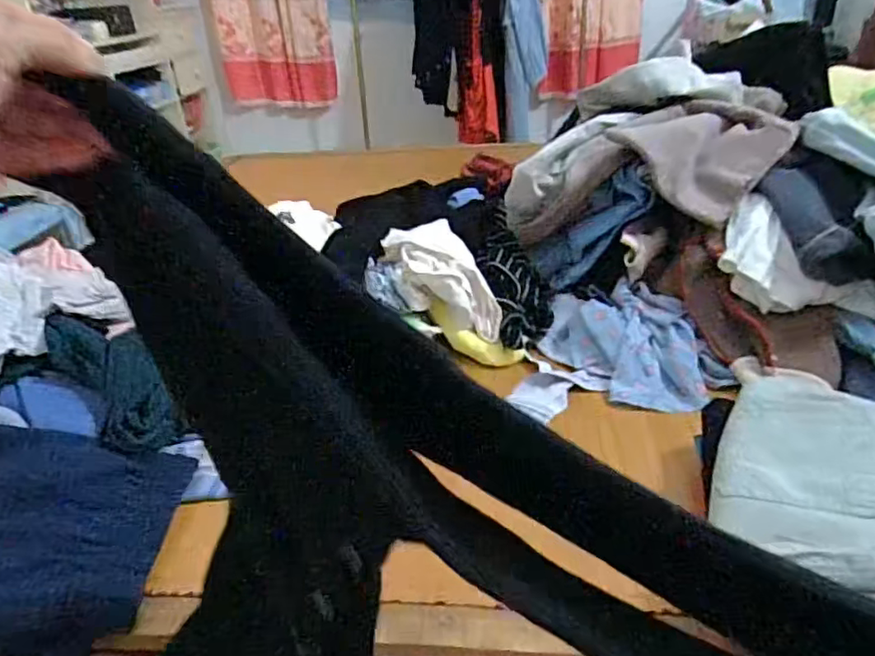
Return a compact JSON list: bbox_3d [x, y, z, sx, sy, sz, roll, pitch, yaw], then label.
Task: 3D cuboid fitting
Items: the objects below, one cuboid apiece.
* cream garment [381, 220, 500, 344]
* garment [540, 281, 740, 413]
[{"bbox_3d":[-0.006,-0.068,0.905,0.129,0.124,0.181,-17,32,-22],"label":"cream garment"},{"bbox_3d":[0.264,0.015,0.853,0.163,0.073,0.265,-16,31,-20],"label":"garment"}]

